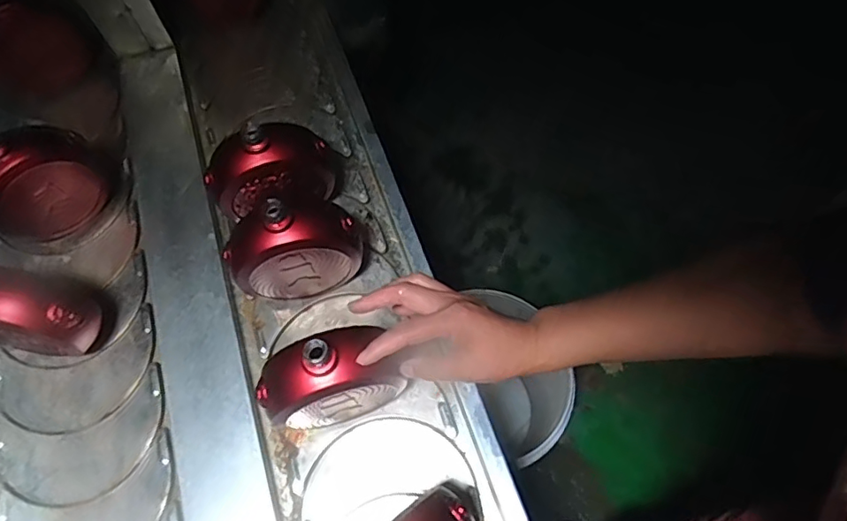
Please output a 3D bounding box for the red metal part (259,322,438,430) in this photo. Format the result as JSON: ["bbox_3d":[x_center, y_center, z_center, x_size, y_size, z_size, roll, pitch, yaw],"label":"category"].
[{"bbox_3d":[-0.086,0.111,0.526,0.126,0.136,0.067,-23,69,-6],"label":"red metal part"}]

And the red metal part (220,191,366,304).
[{"bbox_3d":[-0.141,-0.027,0.604,0.137,0.146,0.091,-14,68,-3],"label":"red metal part"}]

